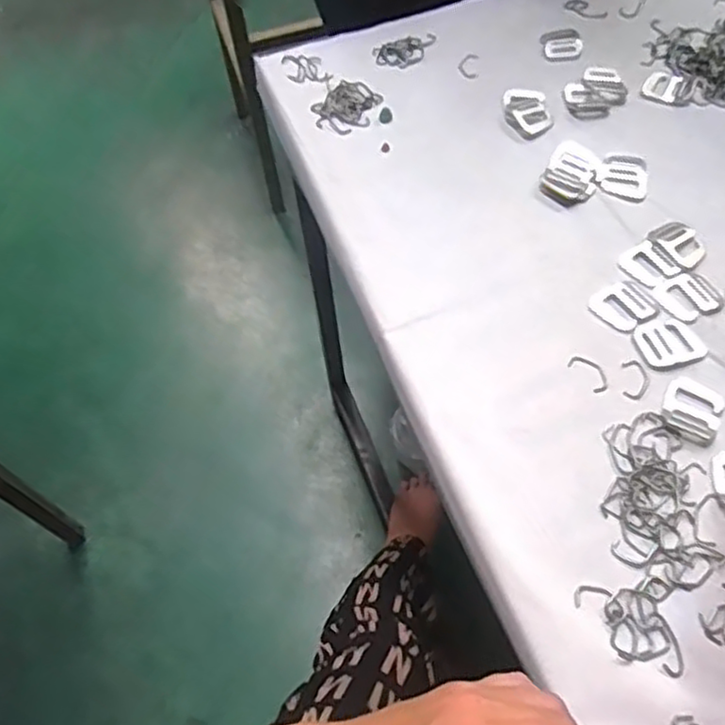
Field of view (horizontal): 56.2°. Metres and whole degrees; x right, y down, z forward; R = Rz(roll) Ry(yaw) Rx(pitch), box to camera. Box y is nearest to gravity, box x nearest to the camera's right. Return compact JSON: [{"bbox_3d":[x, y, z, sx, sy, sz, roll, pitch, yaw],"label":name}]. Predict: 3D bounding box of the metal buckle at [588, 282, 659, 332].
[{"bbox_3d":[0.210,-0.047,0.547,0.042,0.004,0.043,-32,62,-16],"label":"metal buckle"}]

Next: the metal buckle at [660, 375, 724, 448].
[{"bbox_3d":[0.242,0.034,0.496,0.041,0.004,0.047,27,63,18],"label":"metal buckle"}]

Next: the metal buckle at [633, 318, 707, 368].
[{"bbox_3d":[0.238,-0.016,0.526,0.048,0.004,0.038,-14,59,-6],"label":"metal buckle"}]

